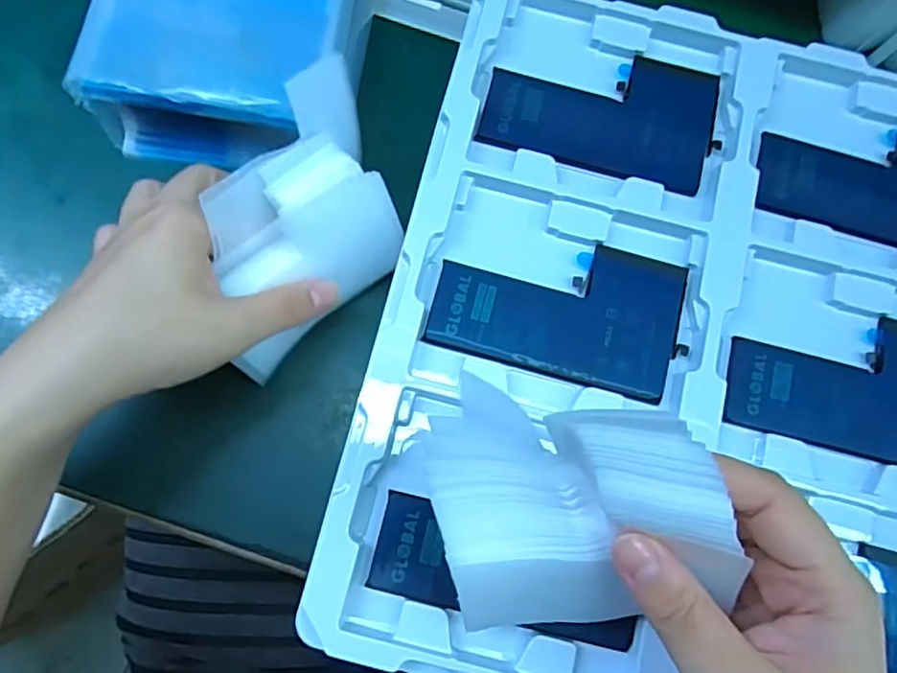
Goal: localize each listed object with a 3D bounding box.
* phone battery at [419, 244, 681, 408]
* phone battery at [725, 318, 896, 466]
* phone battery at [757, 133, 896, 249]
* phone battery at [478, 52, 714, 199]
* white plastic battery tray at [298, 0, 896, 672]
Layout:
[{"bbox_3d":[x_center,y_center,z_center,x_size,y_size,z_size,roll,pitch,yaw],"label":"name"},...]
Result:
[{"bbox_3d":[0.051,-0.015,0.277,0.109,0.007,0.065,15,75,1],"label":"phone battery"},{"bbox_3d":[0.182,0.020,0.277,0.111,0.010,0.065,13,82,-5],"label":"phone battery"},{"bbox_3d":[0.207,-0.077,0.300,0.112,0.005,0.069,14,74,-1],"label":"phone battery"},{"bbox_3d":[0.074,-0.110,0.298,0.109,0.007,0.066,14,75,0],"label":"phone battery"},{"bbox_3d":[0.114,0.002,0.273,0.275,0.035,0.312,14,75,0],"label":"white plastic battery tray"}]

